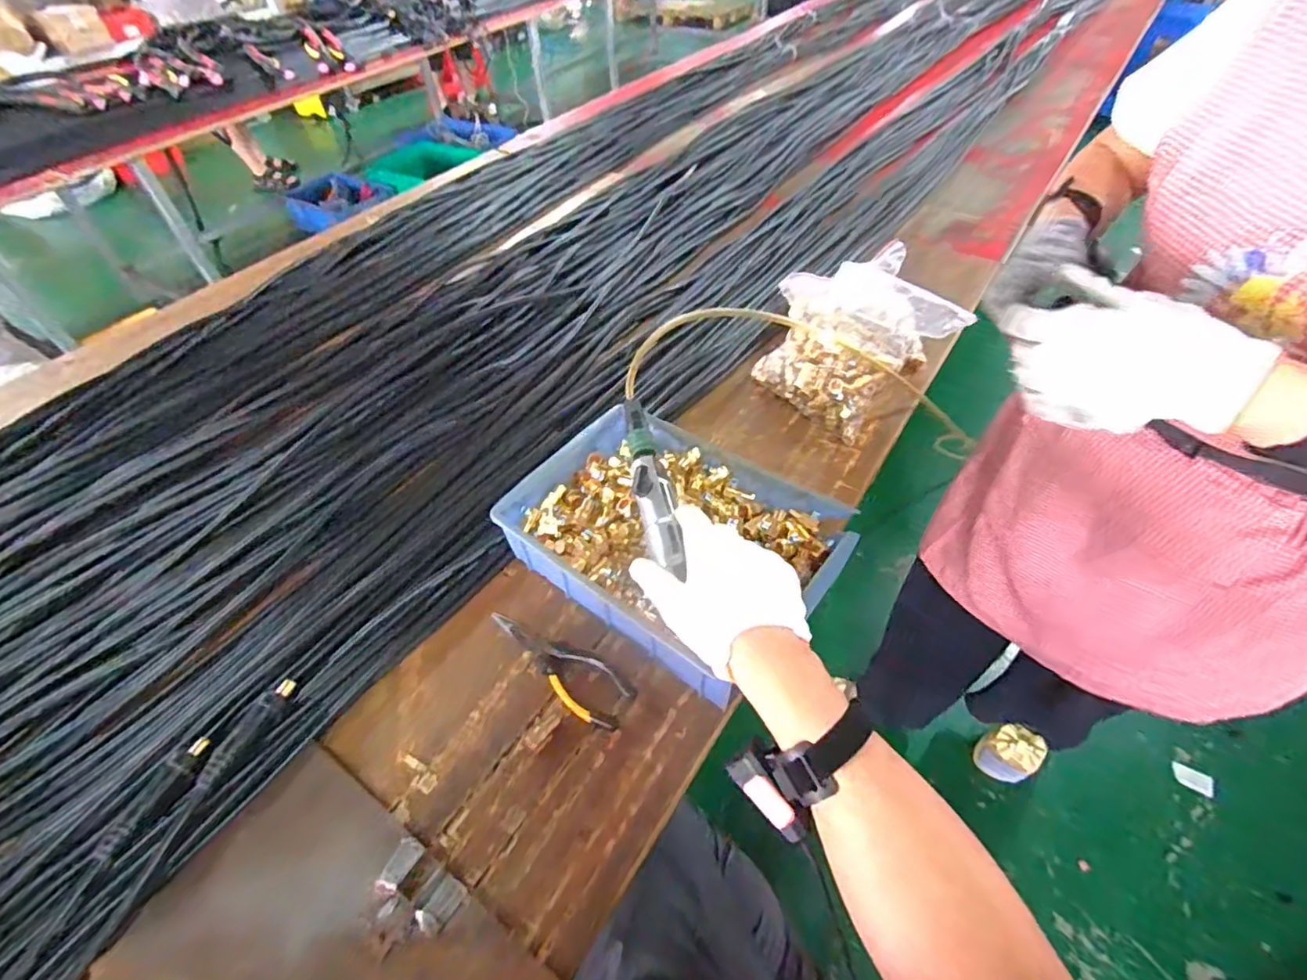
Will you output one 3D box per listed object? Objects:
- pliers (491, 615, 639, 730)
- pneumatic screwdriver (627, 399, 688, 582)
[{"bbox_3d":[-0.088,0.157,0.544,0.159,0.016,0.049,34,59,28],"label":"pliers"},{"bbox_3d":[-0.002,-0.013,0.558,0.038,0.030,0.208,-10,52,-5],"label":"pneumatic screwdriver"}]

